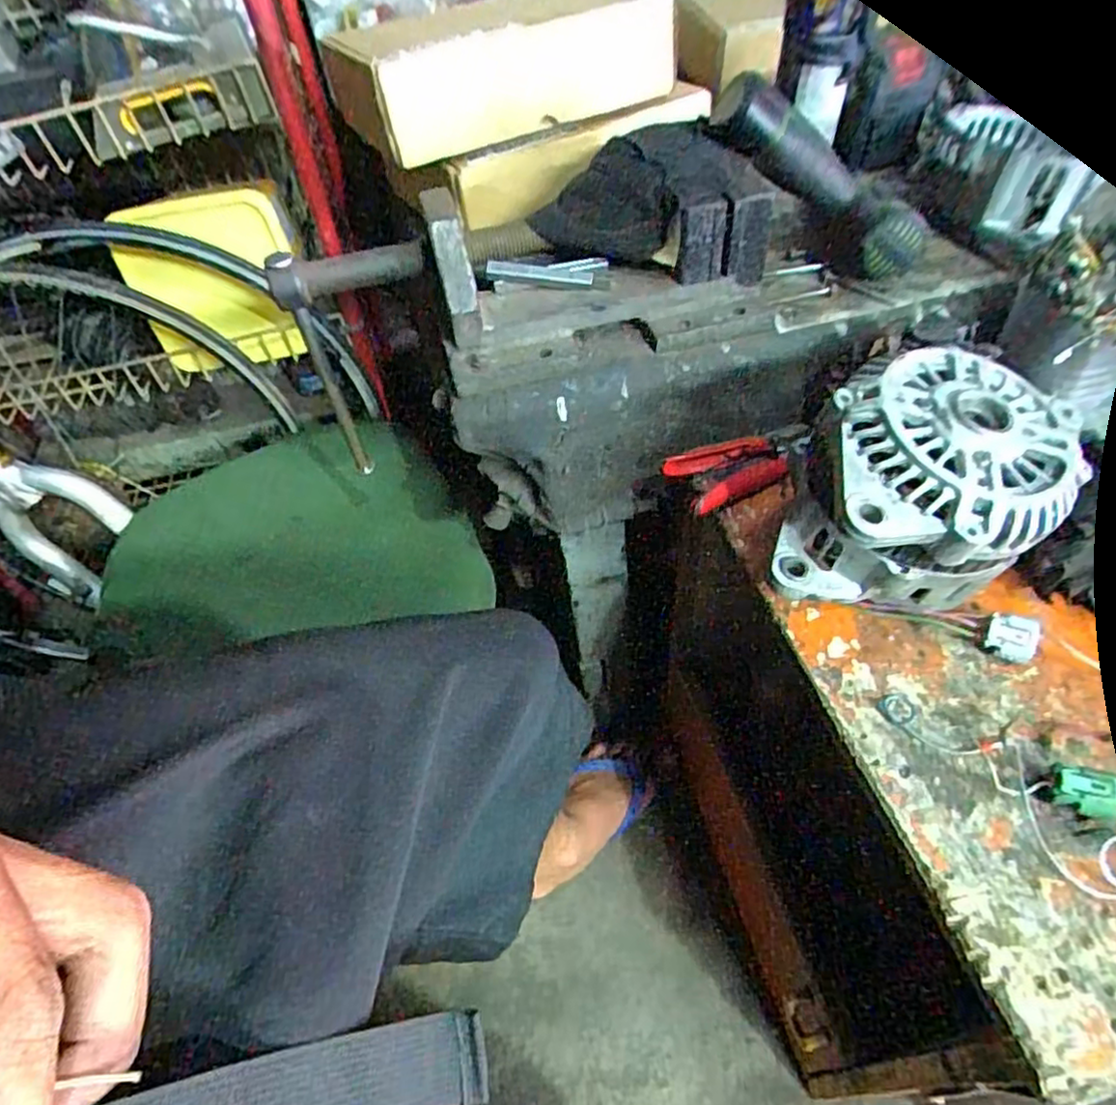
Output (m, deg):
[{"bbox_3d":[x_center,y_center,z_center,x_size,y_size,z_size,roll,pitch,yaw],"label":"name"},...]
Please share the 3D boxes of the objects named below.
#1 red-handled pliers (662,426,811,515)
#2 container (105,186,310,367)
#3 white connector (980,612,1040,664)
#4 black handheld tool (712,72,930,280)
[{"bbox_3d":[0.143,-0.071,0.534,0.122,0.019,0.052,-24,53,-13],"label":"red-handled pliers"},{"bbox_3d":[-0.404,-0.315,0.815,0.199,0.202,0.053,-11,51,-3],"label":"container"},{"bbox_3d":[0.275,0.051,0.419,0.028,0.016,0.028,17,88,11],"label":"white connector"},{"bbox_3d":[0.202,-0.286,0.522,0.190,0.048,0.067,32,53,-15],"label":"black handheld tool"}]

